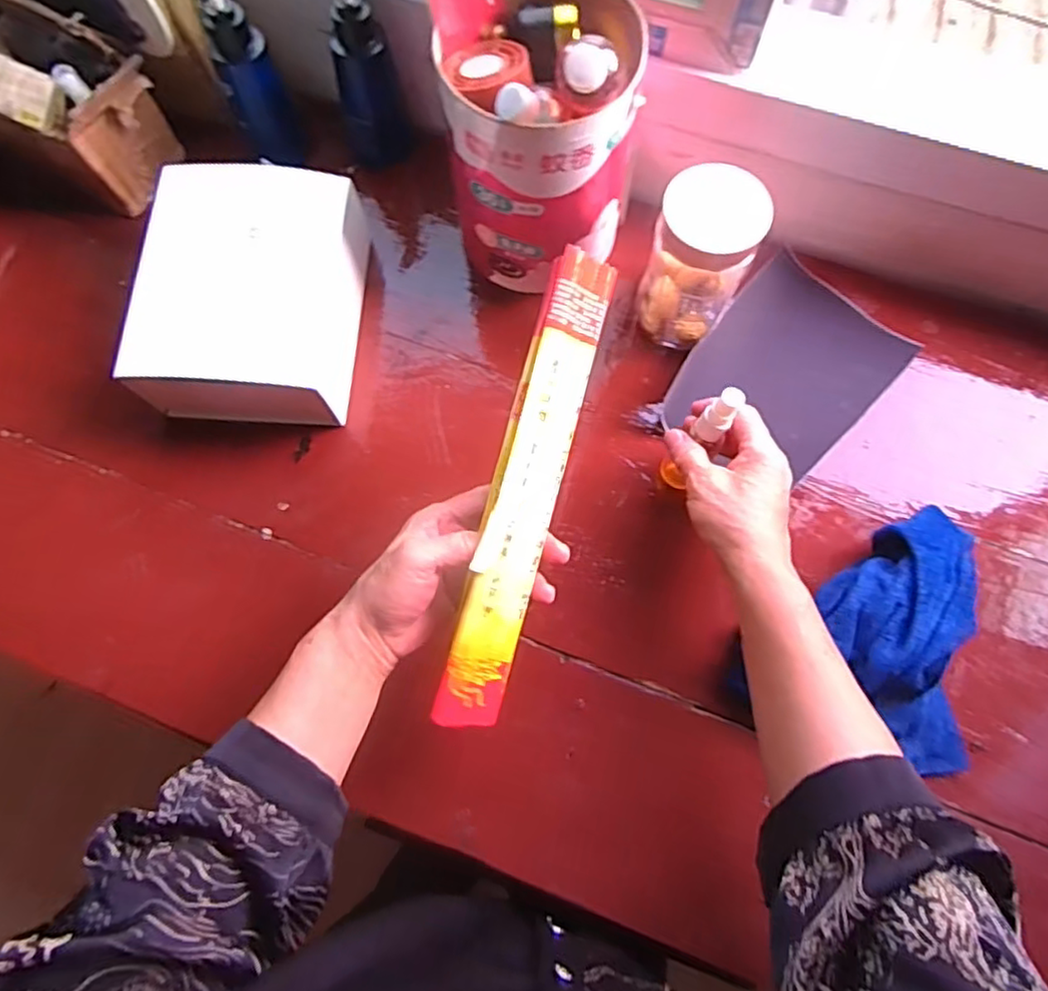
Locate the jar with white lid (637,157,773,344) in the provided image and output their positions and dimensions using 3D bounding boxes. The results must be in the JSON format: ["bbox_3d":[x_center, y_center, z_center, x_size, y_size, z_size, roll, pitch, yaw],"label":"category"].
[{"bbox_3d":[0.131,-0.177,0.497,0.074,0.123,0.076,25,76,7],"label":"jar with white lid"}]

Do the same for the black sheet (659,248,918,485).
[{"bbox_3d":[0.207,-0.098,0.526,0.135,0.035,0.195,42,79,11],"label":"black sheet"}]

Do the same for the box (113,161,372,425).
[{"bbox_3d":[-0.212,-0.153,0.520,0.147,0.085,0.182,4,75,1],"label":"box"}]

